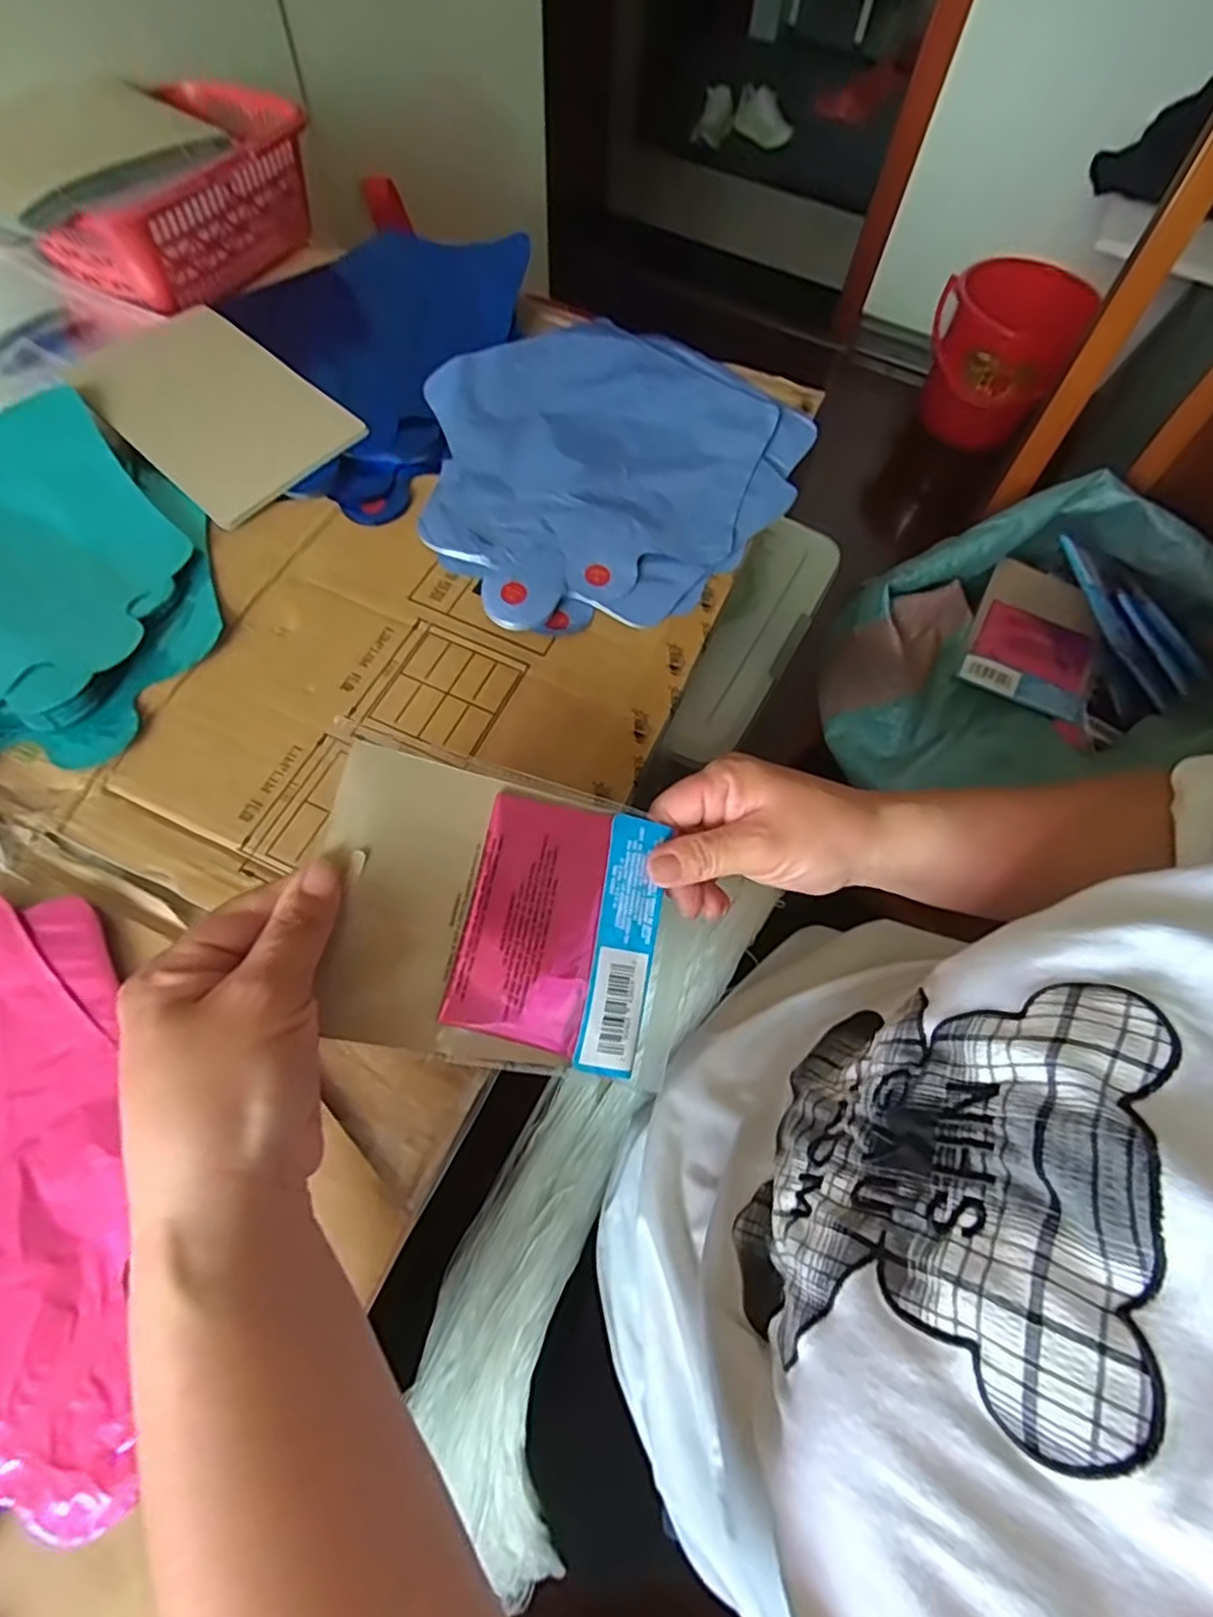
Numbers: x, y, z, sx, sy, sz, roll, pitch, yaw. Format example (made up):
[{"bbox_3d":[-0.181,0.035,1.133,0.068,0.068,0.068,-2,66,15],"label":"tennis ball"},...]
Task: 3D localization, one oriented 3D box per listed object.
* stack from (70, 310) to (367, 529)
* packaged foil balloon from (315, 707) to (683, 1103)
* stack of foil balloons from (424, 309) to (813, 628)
[{"bbox_3d":[-0.255,-0.263,0.442,0.171,0.006,0.114,41,72,9],"label":"stack"},{"bbox_3d":[-0.038,0.045,0.284,0.158,0.005,0.117,17,77,-19],"label":"packaged foil balloon"},{"bbox_3d":[-0.007,-0.236,0.450,0.234,0.015,0.273,35,68,13],"label":"stack of foil balloons"}]

